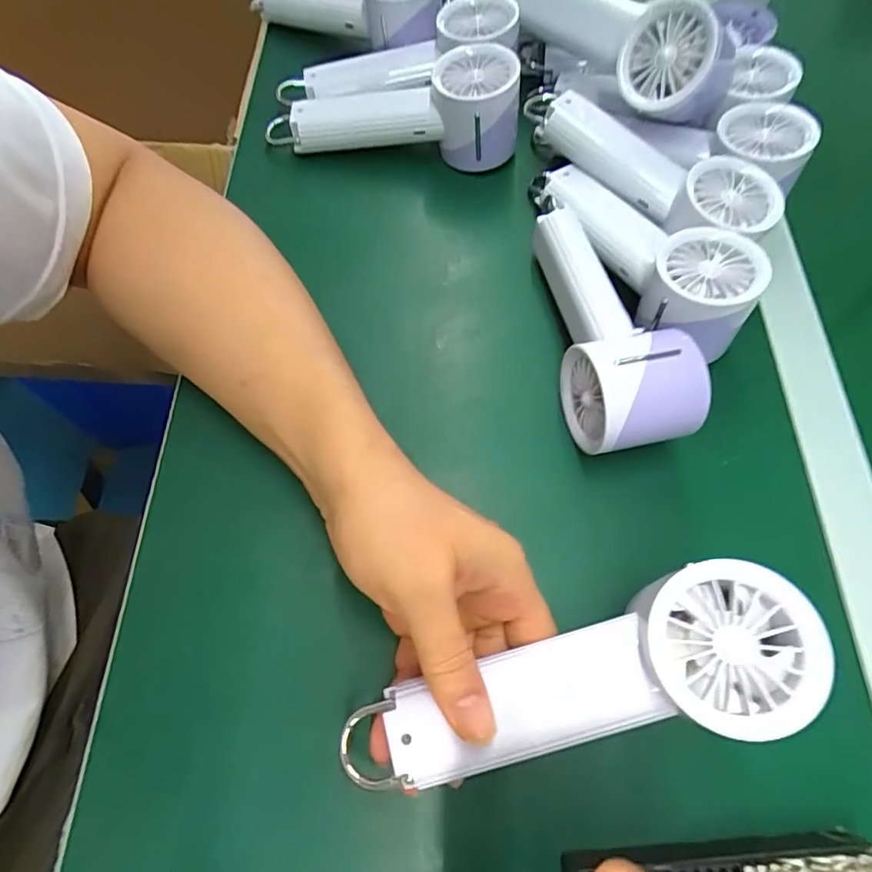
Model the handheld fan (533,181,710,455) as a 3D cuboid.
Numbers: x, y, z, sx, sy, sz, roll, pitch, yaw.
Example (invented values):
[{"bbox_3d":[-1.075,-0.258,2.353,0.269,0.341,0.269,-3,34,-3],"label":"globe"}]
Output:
[{"bbox_3d":[0.095,-0.089,0.327,0.061,0.051,0.198,-12,66,-7],"label":"handheld fan"}]

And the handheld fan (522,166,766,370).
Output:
[{"bbox_3d":[0.130,-0.127,0.363,0.069,0.059,0.192,-24,55,-12],"label":"handheld fan"}]

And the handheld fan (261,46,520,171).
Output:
[{"bbox_3d":[-0.034,-0.248,0.395,0.188,0.063,0.061,9,66,3],"label":"handheld fan"}]

